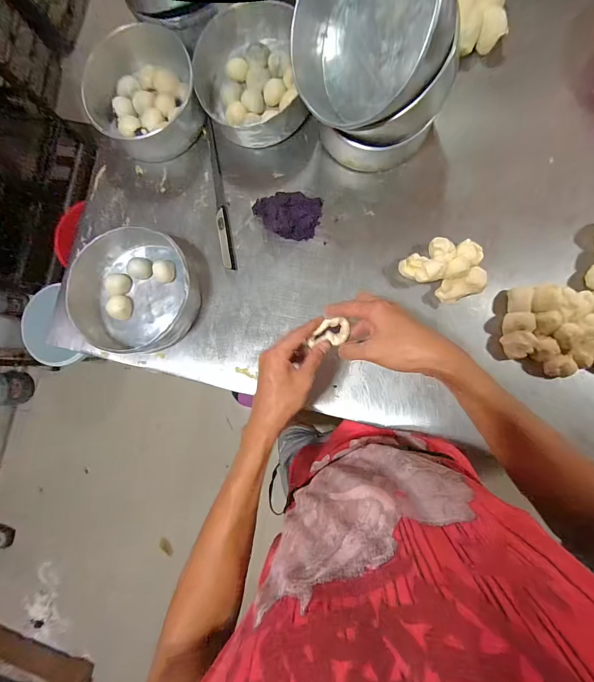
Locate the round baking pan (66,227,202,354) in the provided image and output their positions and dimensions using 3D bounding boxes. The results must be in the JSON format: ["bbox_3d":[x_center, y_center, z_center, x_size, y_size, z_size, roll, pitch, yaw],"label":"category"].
[{"bbox_3d":[-0.275,-0.087,0.571,0.204,0.078,0.208,-1,85,6],"label":"round baking pan"}]

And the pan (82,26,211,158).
[{"bbox_3d":[-0.281,-0.437,0.595,0.176,0.073,0.195,-40,82,2],"label":"pan"}]

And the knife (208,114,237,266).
[{"bbox_3d":[-0.143,-0.270,0.594,0.021,0.017,0.291,-10,84,6],"label":"knife"}]

